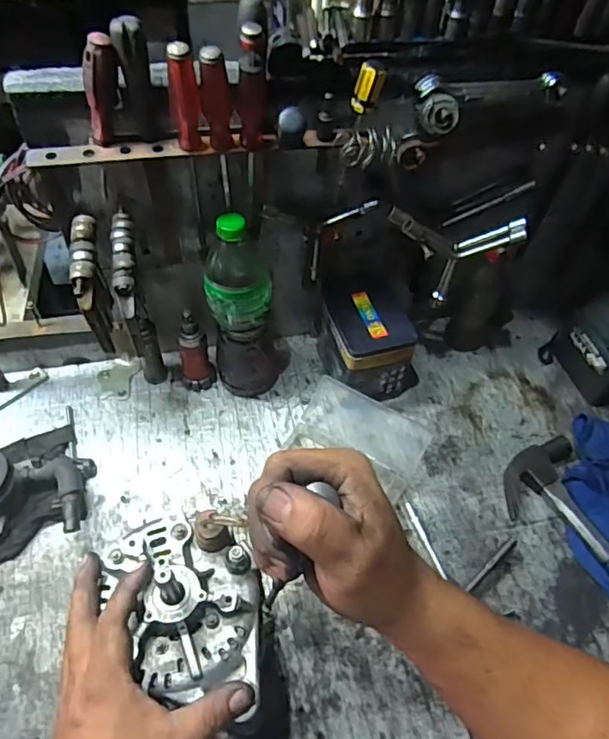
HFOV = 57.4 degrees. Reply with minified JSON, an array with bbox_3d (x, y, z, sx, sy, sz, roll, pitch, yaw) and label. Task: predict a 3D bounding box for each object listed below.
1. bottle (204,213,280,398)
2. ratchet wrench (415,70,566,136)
[{"bbox_3d":[-0.074,-0.074,0.689,0.086,0.268,0.081,-2,52,-6],"label":"bottle"},{"bbox_3d":[0.179,-0.270,0.549,0.145,0.030,0.056,-12,54,-13],"label":"ratchet wrench"}]

